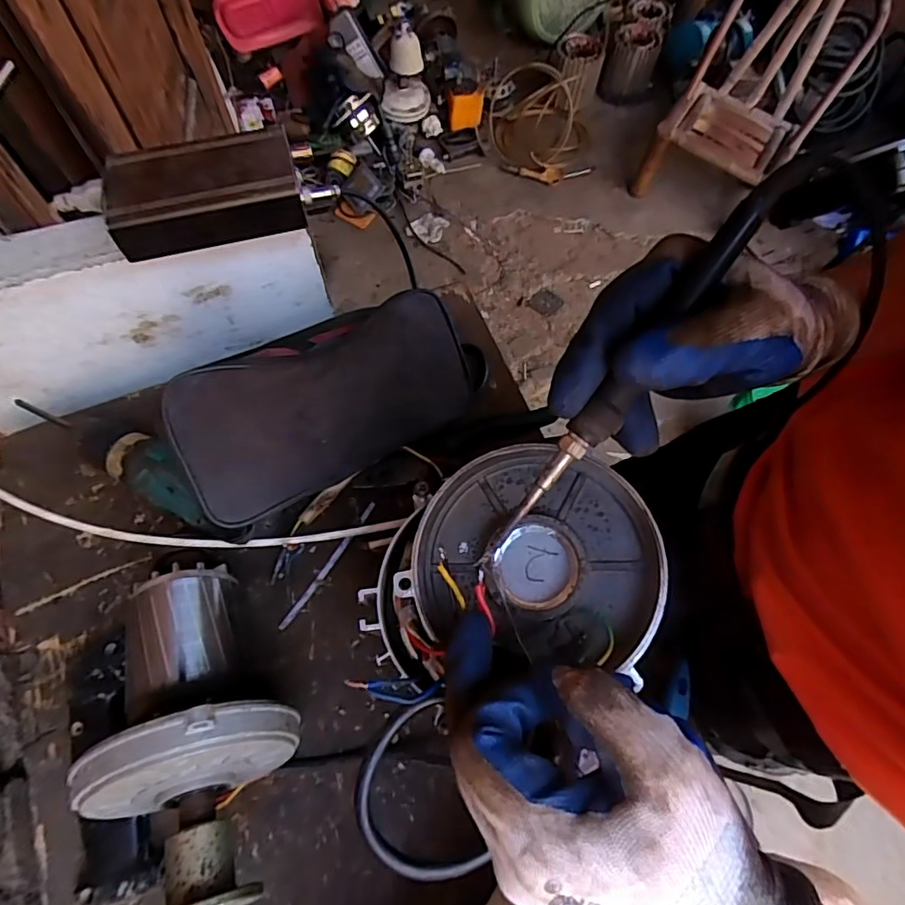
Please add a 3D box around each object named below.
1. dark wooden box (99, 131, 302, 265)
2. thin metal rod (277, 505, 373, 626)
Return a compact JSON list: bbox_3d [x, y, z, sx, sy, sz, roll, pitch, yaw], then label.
[{"bbox_3d":[-0.199,-0.211,0.436,0.142,0.036,0.084,-12,67,-7],"label":"dark wooden box"},{"bbox_3d":[-0.104,0.095,0.460,0.007,0.009,0.126,32,69,12],"label":"thin metal rod"}]

